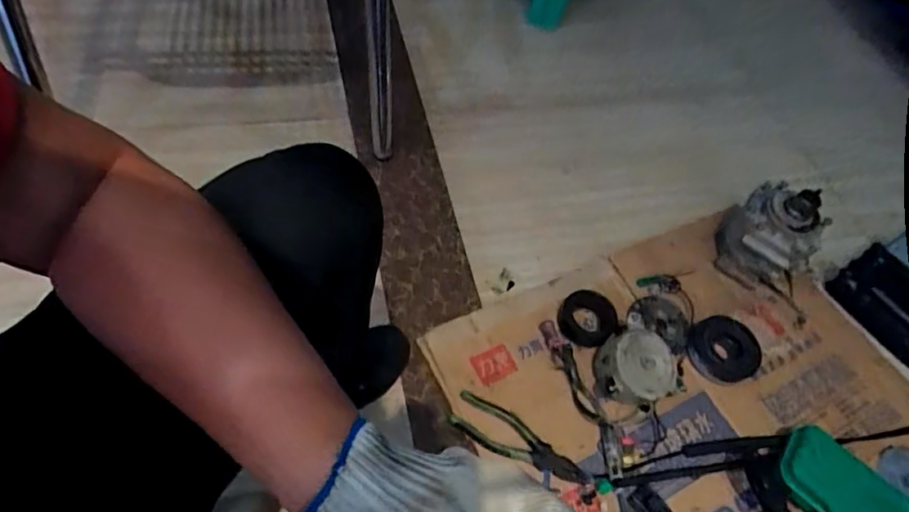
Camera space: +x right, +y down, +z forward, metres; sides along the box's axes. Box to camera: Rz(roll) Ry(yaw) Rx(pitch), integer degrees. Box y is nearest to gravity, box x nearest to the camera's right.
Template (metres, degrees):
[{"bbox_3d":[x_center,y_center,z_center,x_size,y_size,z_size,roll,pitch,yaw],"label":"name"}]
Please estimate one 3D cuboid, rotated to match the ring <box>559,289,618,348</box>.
[{"bbox_3d":[0.212,0.099,0.907,0.087,0.019,0.094,4,56,-6],"label":"ring"}]

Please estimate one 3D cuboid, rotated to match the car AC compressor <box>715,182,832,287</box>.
[{"bbox_3d":[0.550,-0.042,0.990,0.132,0.177,0.145,4,56,-6],"label":"car AC compressor"}]

